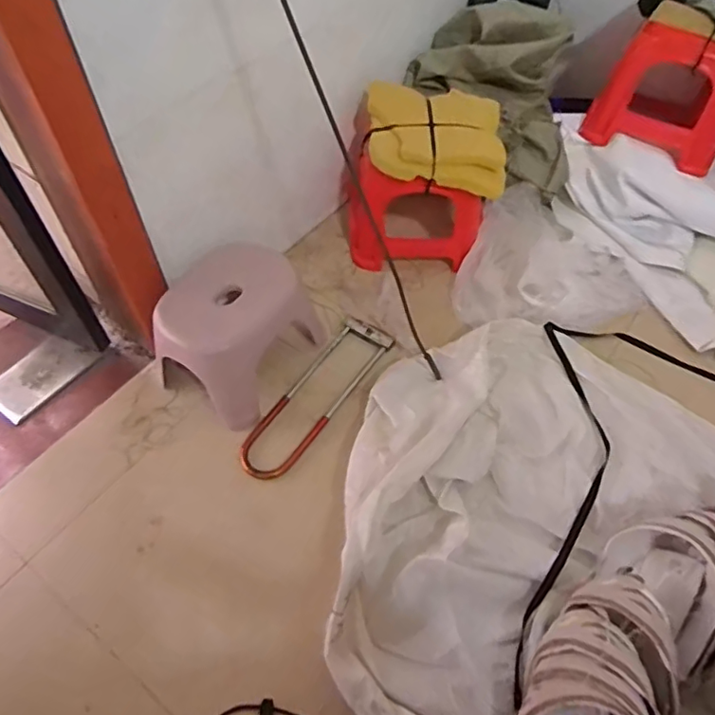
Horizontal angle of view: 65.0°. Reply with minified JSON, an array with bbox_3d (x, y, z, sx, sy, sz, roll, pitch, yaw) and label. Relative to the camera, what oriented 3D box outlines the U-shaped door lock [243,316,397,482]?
[{"bbox_3d":[-0.082,0.070,1.077,0.114,0.022,0.388,28,58,21],"label":"U-shaped door lock"}]

